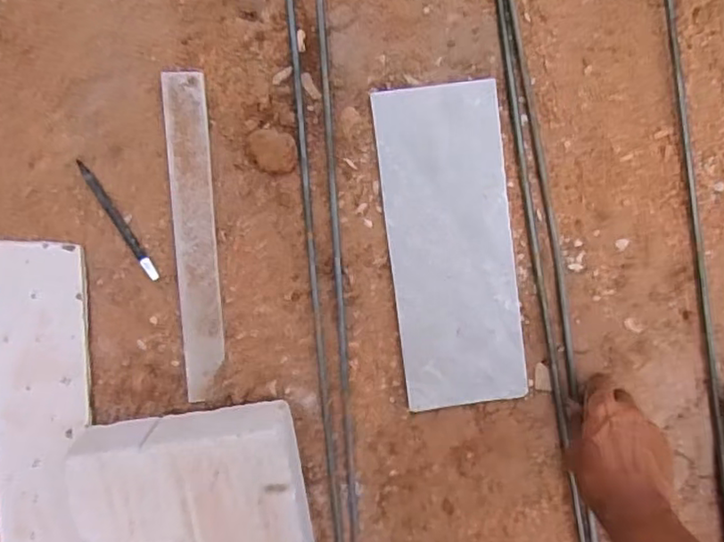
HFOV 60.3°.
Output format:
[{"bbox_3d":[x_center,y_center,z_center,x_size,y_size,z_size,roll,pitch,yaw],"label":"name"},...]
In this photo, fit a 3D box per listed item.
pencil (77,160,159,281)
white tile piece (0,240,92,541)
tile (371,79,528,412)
[{"bbox_3d":[-0.232,-0.047,0.593,0.010,0.011,0.129,-32,96,4],"label":"pencil"},{"bbox_3d":[-0.322,0.145,0.620,0.102,0.012,0.345,2,98,0],"label":"white tile piece"},{"bbox_3d":[0.086,-0.021,0.594,0.115,0.013,0.300,-7,98,1],"label":"tile"}]

